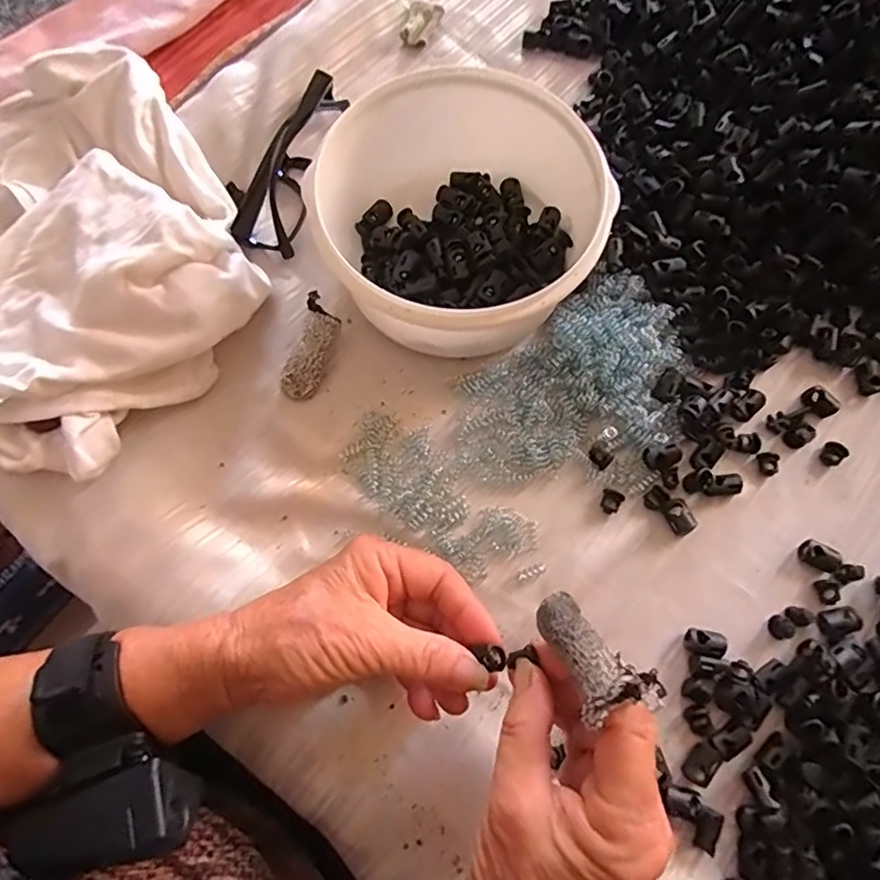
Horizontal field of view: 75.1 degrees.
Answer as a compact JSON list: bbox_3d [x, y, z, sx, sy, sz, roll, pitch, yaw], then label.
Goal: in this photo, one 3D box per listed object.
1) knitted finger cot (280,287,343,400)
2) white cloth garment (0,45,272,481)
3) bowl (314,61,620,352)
[{"bbox_3d":[-0.078,-0.055,0.351,0.022,0.017,0.063,16,74,4],"label":"knitted finger cot"},{"bbox_3d":[-0.248,-0.125,0.354,0.226,0.056,0.291,-32,76,-9],"label":"white cloth garment"},{"bbox_3d":[0.016,-0.126,0.338,0.149,0.075,0.151,0,73,0],"label":"bowl"}]

